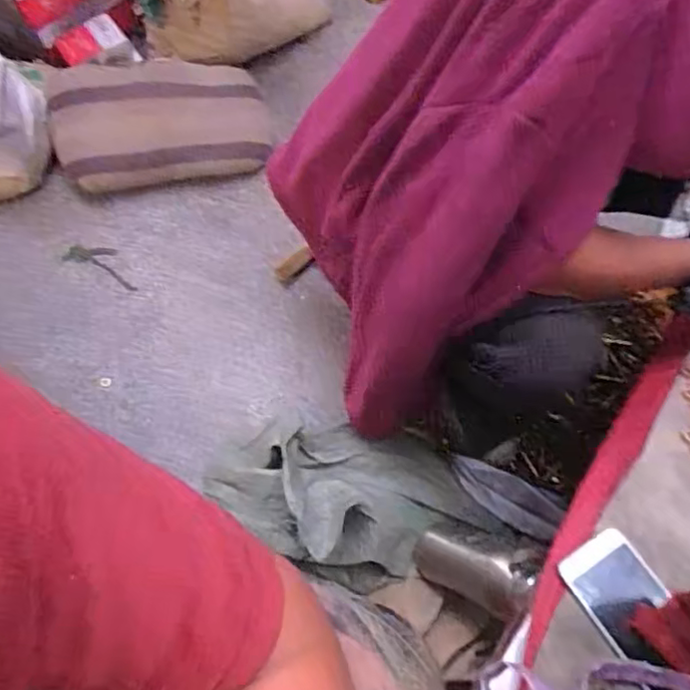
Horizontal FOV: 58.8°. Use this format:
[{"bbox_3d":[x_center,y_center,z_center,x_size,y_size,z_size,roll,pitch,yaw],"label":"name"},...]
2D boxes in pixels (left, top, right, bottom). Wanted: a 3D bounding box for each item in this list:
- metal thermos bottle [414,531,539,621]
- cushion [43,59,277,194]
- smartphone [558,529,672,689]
[{"bbox_3d":[0.157,0.285,0.776,0.057,0.239,0.075,37,66,-16],"label":"metal thermos bottle"},{"bbox_3d":[-0.373,-0.449,1.230,0.428,0.118,0.227,-5,64,-2],"label":"cushion"},{"bbox_3d":[0.250,0.231,0.518,0.065,0.010,0.139,-28,67,-12],"label":"smartphone"}]

